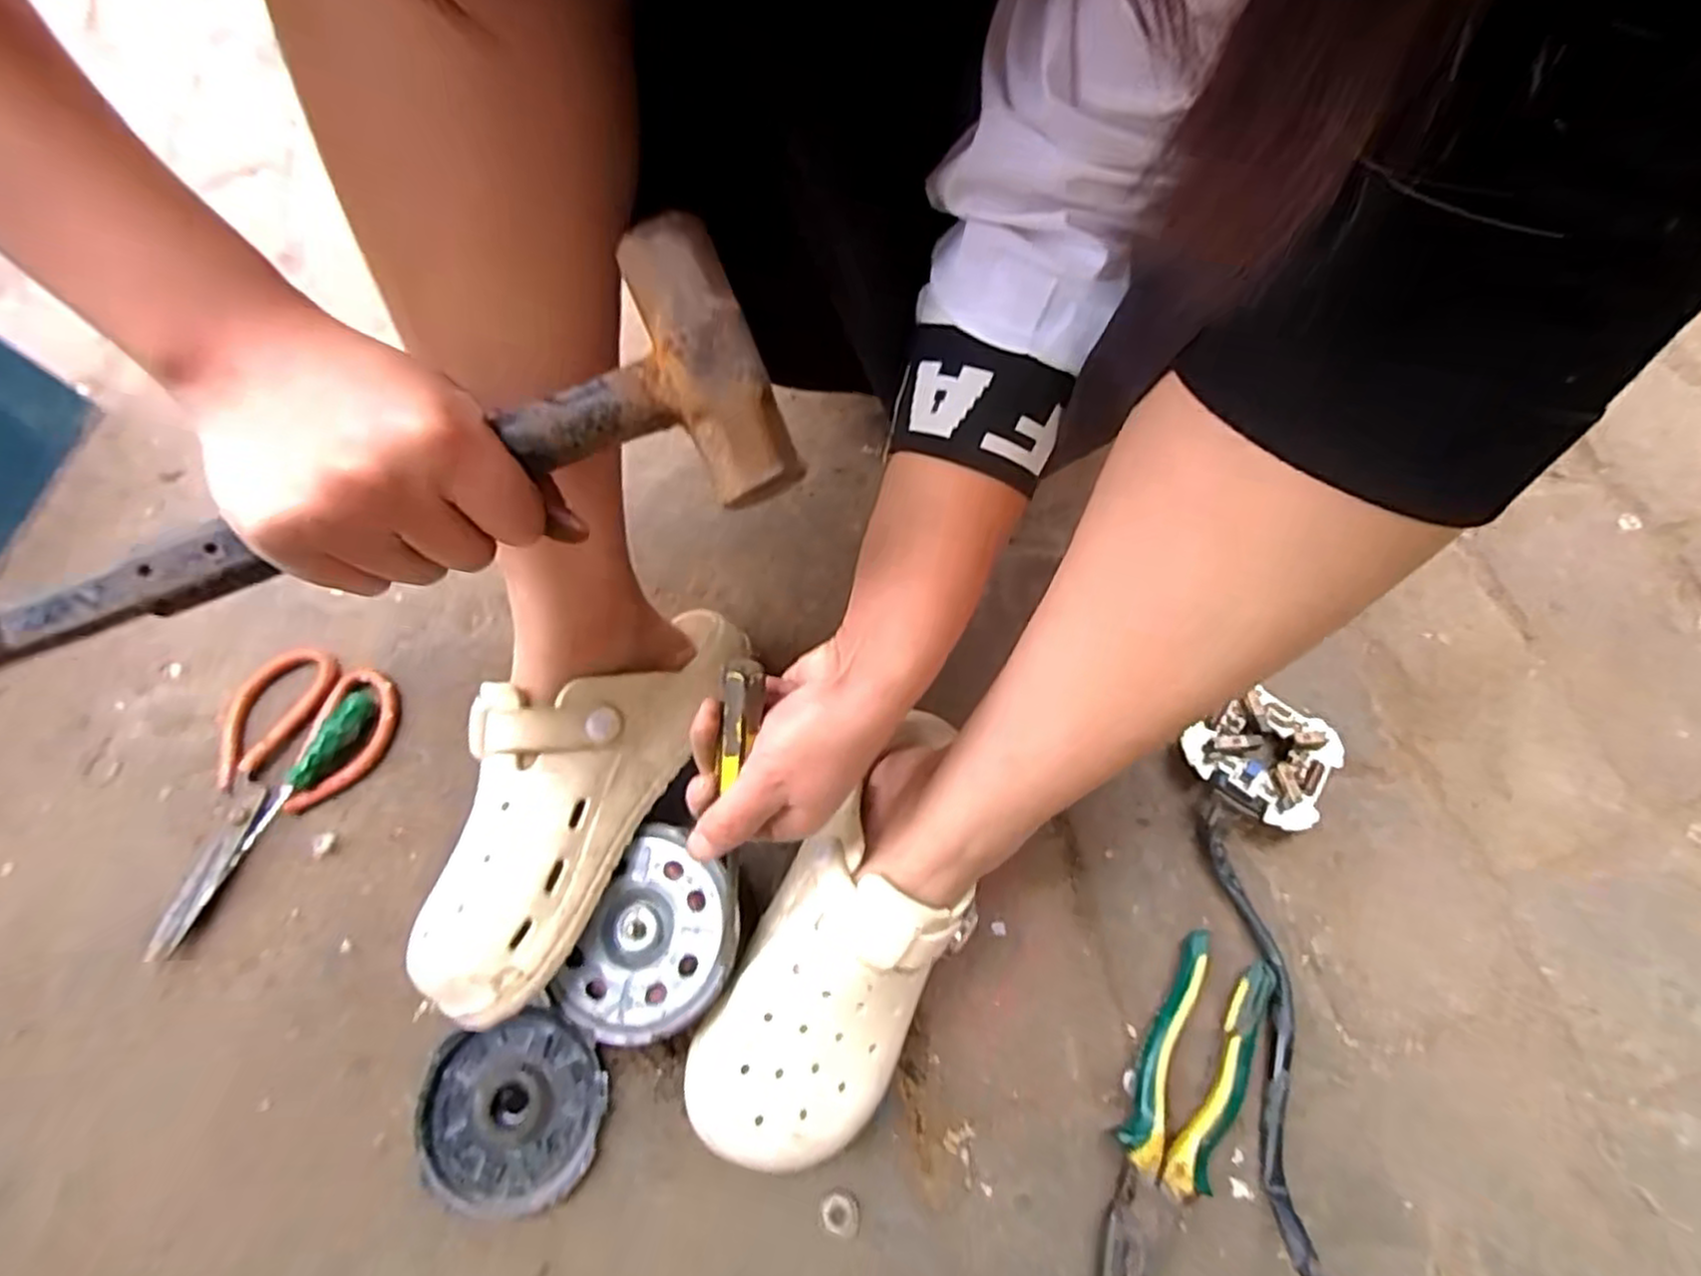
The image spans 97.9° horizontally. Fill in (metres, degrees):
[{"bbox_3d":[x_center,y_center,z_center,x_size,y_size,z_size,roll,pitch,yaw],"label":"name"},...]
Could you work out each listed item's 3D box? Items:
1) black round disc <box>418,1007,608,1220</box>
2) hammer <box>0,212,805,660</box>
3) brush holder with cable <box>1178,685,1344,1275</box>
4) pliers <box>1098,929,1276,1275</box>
[{"bbox_3d":[-0.191,0.268,0.421,0.098,0.013,0.097,-1,69,2],"label":"black round disc"},{"bbox_3d":[-0.195,-0.044,0.255,0.348,0.049,0.089,-22,70,-8],"label":"hammer"},{"bbox_3d":[0.249,0.201,0.420,0.097,0.027,0.354,5,69,4],"label":"brush holder with cable"},{"bbox_3d":[0.176,0.261,0.404,0.052,0.020,0.189,29,73,12],"label":"pliers"}]

